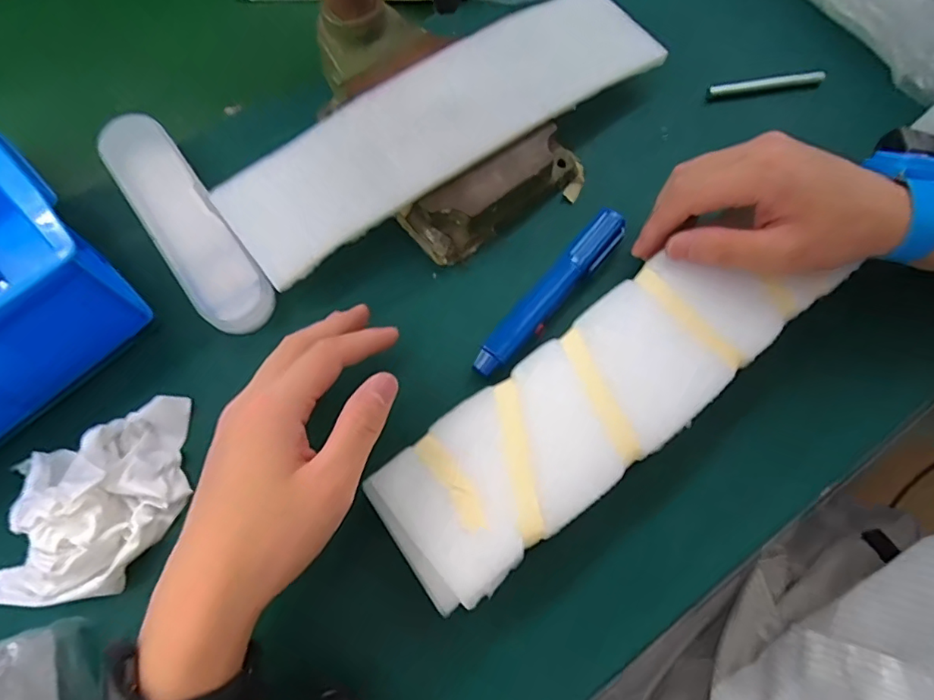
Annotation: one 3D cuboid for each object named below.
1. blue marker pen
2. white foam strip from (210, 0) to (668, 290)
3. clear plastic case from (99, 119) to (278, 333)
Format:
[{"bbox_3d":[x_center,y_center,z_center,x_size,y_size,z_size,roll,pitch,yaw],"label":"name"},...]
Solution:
[{"bbox_3d":[0.054,-0.037,0.351,0.021,0.023,0.140,41,75,12],"label":"blue marker pen"},{"bbox_3d":[-0.017,-0.154,0.355,0.303,0.016,0.083,-34,83,-9],"label":"white foam strip"},{"bbox_3d":[-0.185,-0.083,0.353,0.047,0.031,0.163,-34,75,-12],"label":"clear plastic case"}]

